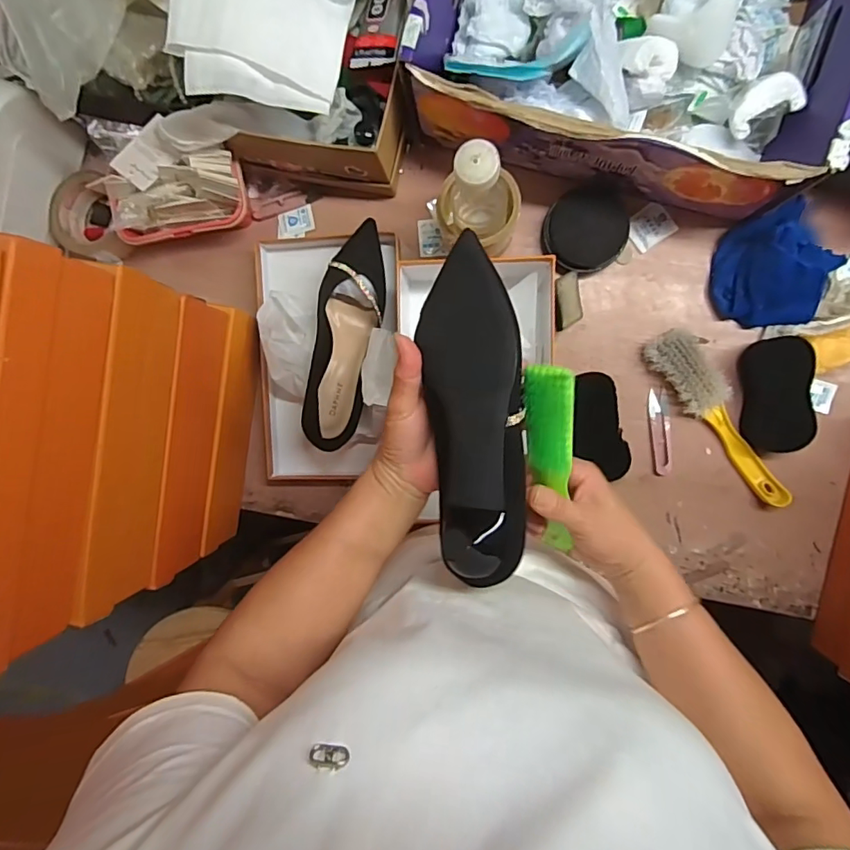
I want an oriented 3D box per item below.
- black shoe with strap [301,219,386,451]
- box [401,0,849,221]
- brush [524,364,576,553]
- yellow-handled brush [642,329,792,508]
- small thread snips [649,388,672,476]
[{"bbox_3d":[-0.091,-0.103,0.594,0.073,0.072,0.256,6,94,5],"label":"black shoe with strap"},{"bbox_3d":[0.215,-0.428,0.515,0.400,0.136,0.333,17,95,4],"label":"box"},{"bbox_3d":[0.096,0.037,0.390,0.032,0.023,0.181,-7,125,6],"label":"brush"},{"bbox_3d":[0.339,-0.009,0.590,0.049,0.029,0.230,-37,90,7],"label":"yellow-handled brush"},{"bbox_3d":[0.280,0.010,0.611,0.022,0.004,0.099,-4,93,6],"label":"small thread snips"}]

